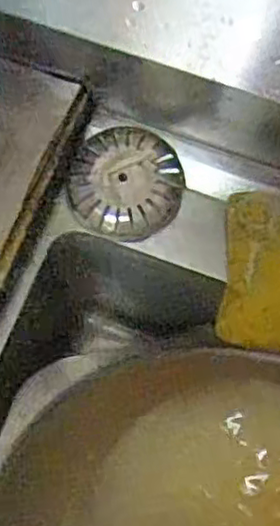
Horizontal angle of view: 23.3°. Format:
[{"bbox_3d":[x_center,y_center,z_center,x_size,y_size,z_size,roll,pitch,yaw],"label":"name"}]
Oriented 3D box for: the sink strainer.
[{"bbox_3d":[-0.008,-0.052,0.437,0.071,0.015,0.071,0,72,0],"label":"sink strainer"}]

